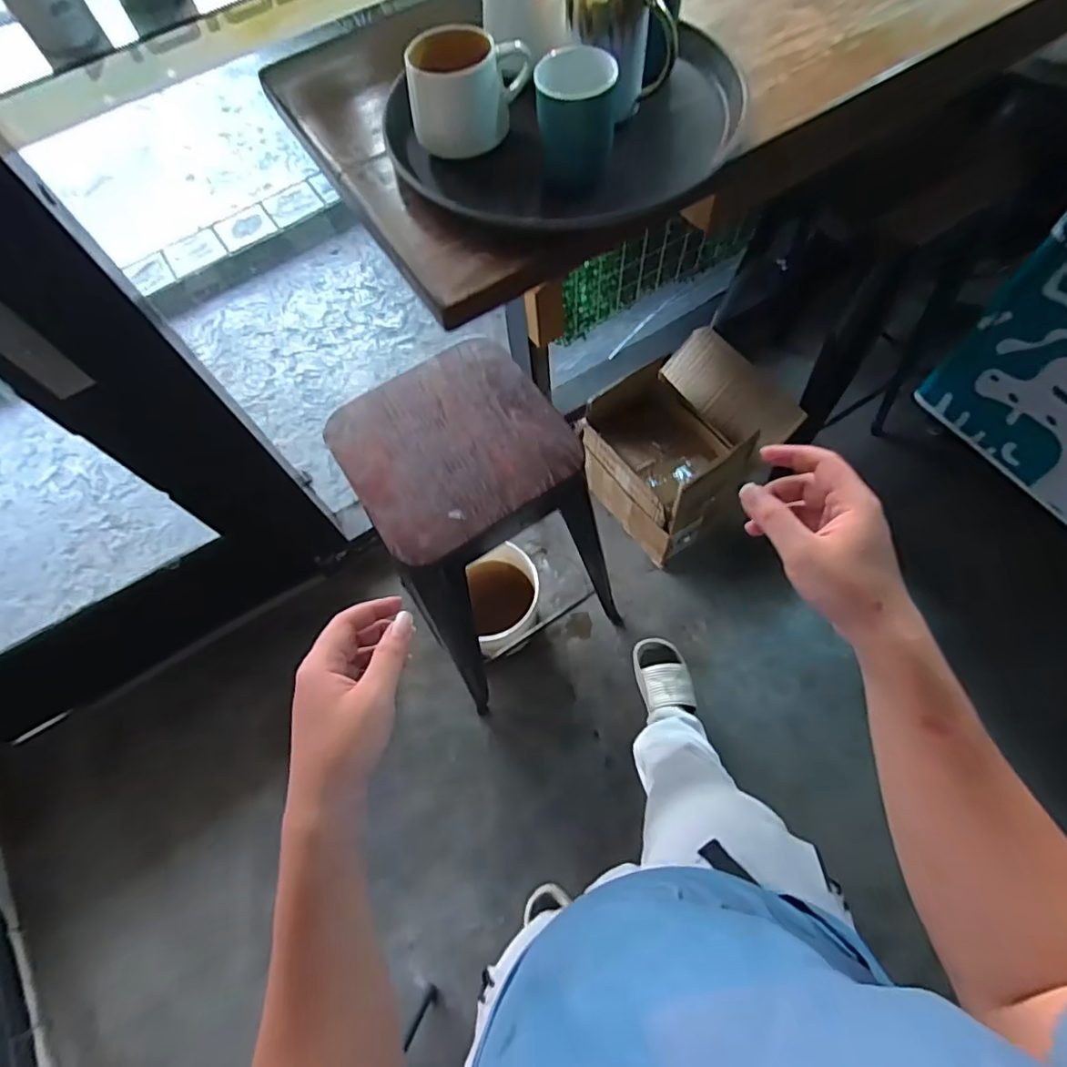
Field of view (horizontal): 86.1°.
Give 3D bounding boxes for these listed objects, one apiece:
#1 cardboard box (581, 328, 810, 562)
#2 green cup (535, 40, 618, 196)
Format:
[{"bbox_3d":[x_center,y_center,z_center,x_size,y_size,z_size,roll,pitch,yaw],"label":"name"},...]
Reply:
[{"bbox_3d":[0.368,-0.209,1.457,0.391,0.360,0.373,-35,69,-11],"label":"cardboard box"},{"bbox_3d":[0.035,-0.341,0.474,0.061,0.075,0.057,-2,66,4],"label":"green cup"}]

